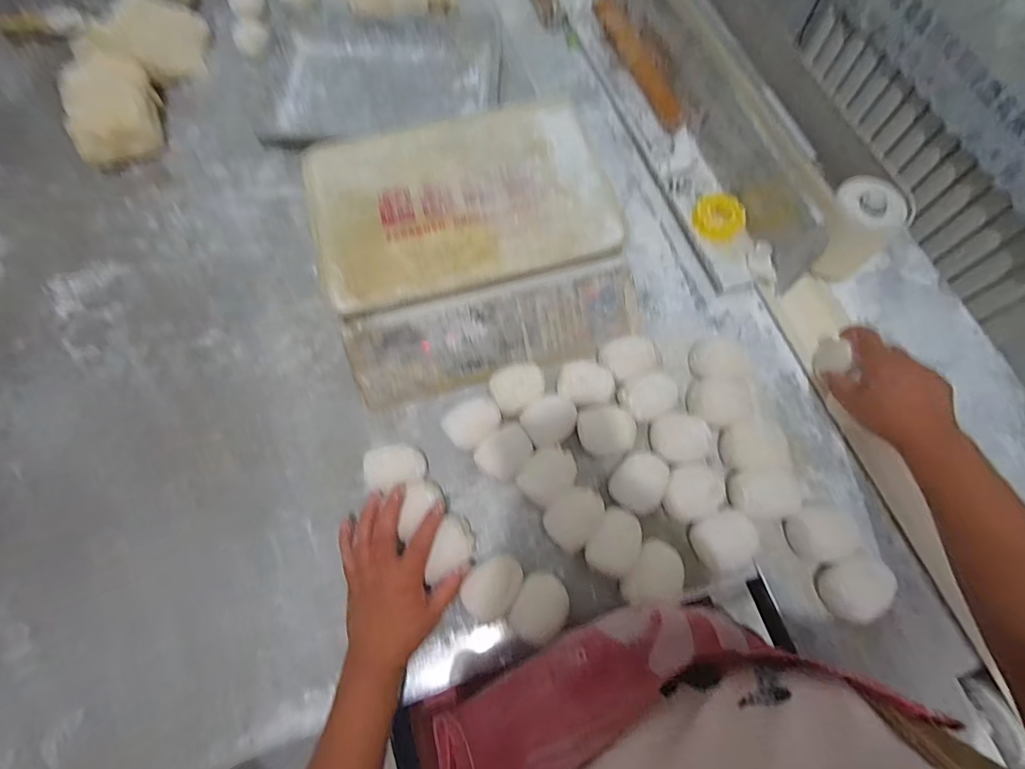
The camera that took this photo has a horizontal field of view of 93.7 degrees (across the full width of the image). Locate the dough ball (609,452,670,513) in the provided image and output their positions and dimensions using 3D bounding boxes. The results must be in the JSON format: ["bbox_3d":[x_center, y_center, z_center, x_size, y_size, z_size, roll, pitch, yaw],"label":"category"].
[{"bbox_3d":[0.134,0.105,0.510,0.050,0.033,0.061,37,74,12],"label":"dough ball"}]

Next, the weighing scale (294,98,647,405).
[{"bbox_3d":[-0.054,-0.166,0.580,0.335,0.108,0.317,-15,71,-6],"label":"weighing scale"}]

